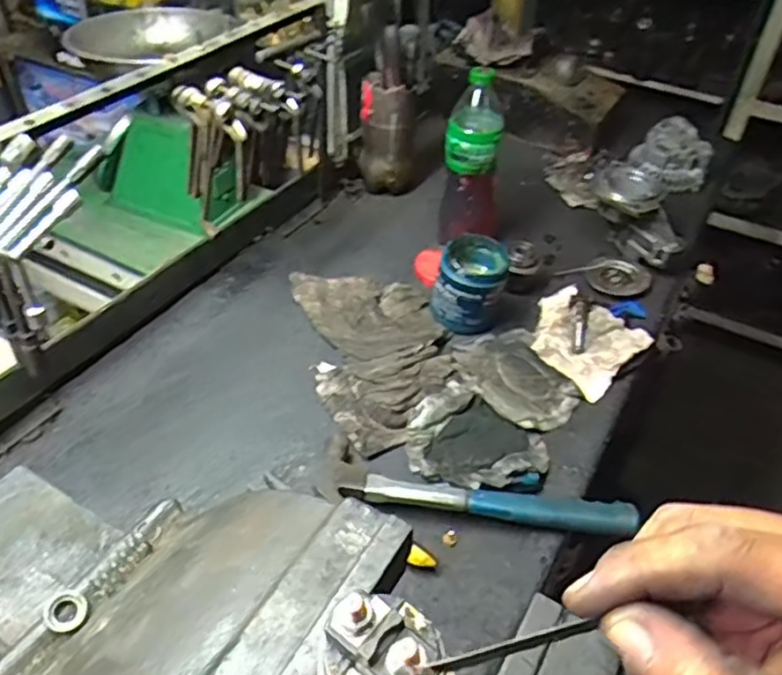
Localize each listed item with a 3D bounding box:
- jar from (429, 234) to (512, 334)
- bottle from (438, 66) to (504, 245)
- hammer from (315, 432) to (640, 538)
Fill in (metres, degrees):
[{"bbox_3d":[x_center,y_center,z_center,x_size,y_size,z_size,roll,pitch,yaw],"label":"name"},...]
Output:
[{"bbox_3d":[0.107,-0.070,0.898,0.086,0.089,0.100,17,44,15],"label":"jar"},{"bbox_3d":[0.118,-0.248,0.950,0.082,0.236,0.064,10,42,7],"label":"bottle"},{"bbox_3d":[0.089,0.150,0.708,0.320,0.048,0.094,4,42,0],"label":"hammer"}]

